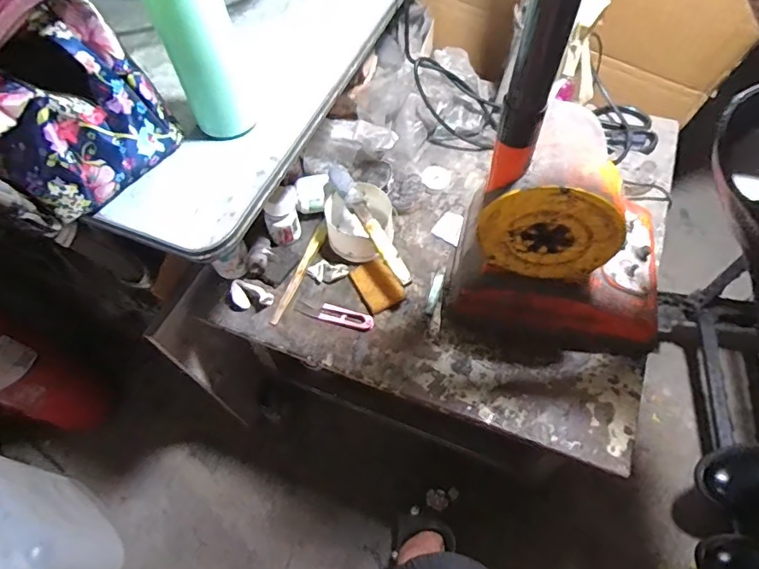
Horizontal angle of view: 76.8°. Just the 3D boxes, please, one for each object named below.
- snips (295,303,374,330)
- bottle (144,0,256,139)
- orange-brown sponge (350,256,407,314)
[{"bbox_3d":[-0.054,0.037,0.595,0.098,0.011,0.024,15,62,12],"label":"snips"},{"bbox_3d":[-0.164,-0.221,0.446,0.066,0.174,0.055,-20,61,-8],"label":"bottle"},{"bbox_3d":[-0.004,0.000,0.619,0.052,0.011,0.068,-29,63,-13],"label":"orange-brown sponge"}]

